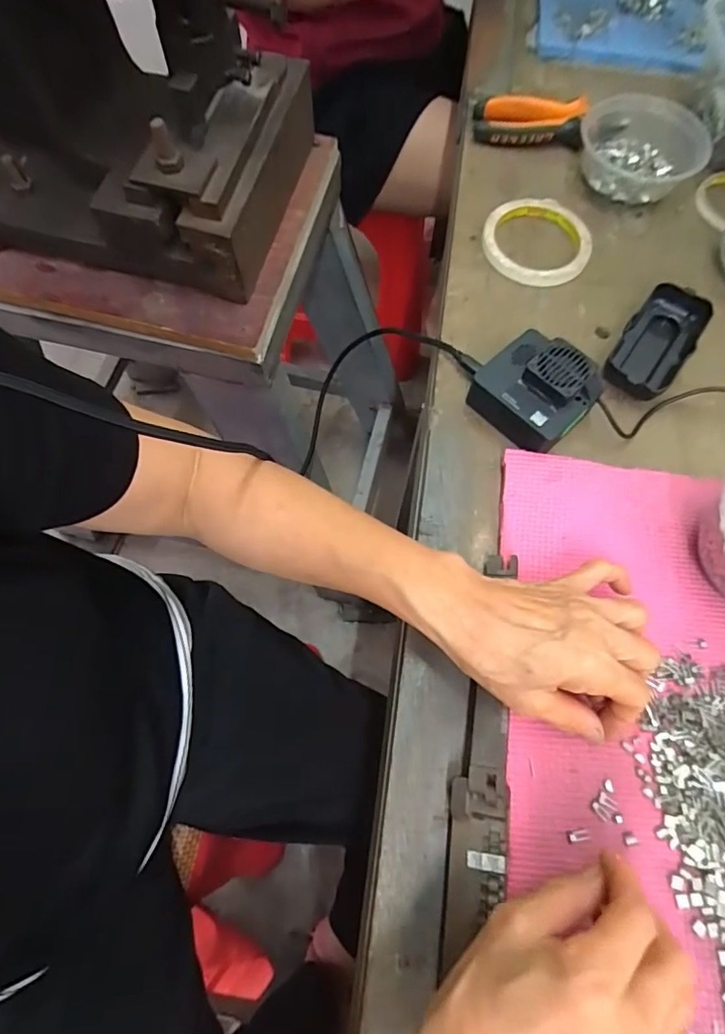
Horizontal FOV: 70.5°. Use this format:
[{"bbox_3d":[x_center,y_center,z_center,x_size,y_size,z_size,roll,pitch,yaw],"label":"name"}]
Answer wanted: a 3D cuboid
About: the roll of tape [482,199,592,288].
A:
[{"bbox_3d":[0.160,-0.255,0.472,0.098,0.019,0.094,0,68,1],"label":"roll of tape"}]

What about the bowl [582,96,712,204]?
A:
[{"bbox_3d":[0.269,-0.358,0.496,0.115,0.041,0.120,1,70,-1],"label":"bowl"}]

